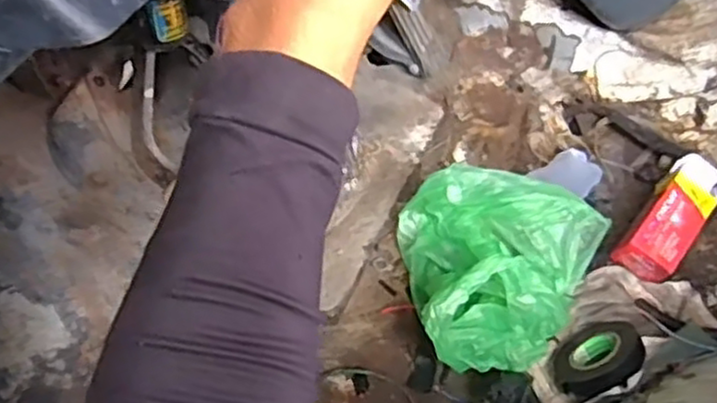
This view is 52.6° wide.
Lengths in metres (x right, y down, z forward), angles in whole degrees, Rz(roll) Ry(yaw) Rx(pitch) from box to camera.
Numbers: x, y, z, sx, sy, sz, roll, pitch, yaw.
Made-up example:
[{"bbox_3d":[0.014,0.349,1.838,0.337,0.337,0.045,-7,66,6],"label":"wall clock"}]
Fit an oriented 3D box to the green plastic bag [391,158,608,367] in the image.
[{"bbox_3d":[0.116,0.044,0.546,0.150,0.068,0.162,-4,46,-4],"label":"green plastic bag"}]

